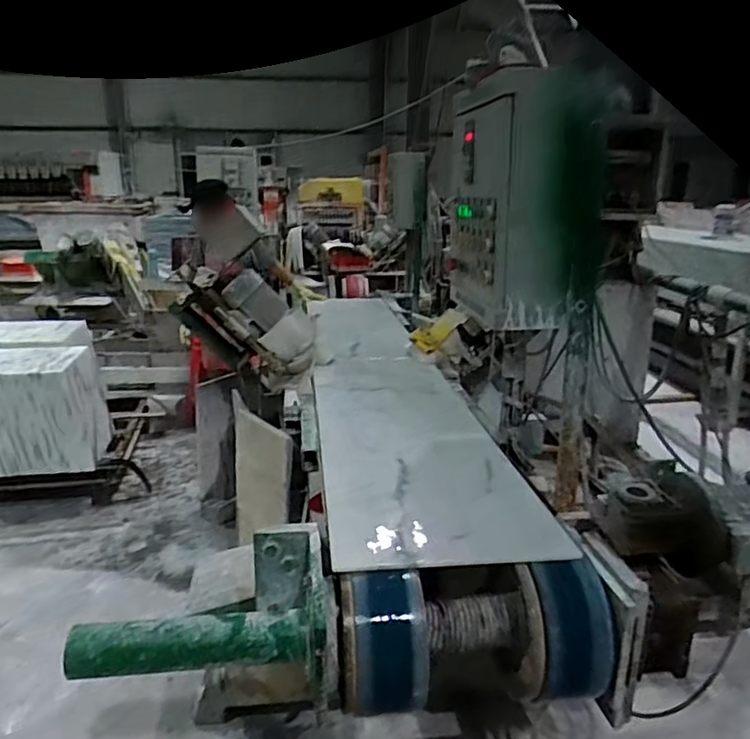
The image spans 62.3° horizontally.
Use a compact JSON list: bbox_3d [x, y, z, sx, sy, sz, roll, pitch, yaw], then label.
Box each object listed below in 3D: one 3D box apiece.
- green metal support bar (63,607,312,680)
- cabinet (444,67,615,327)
[{"bbox_3d":[-0.322,0.472,1.089,0.404,0.064,0.088,-1,16,-8],"label":"green metal support bar"},{"bbox_3d":[0.309,-0.354,1.351,0.232,0.470,0.418,0,16,-5],"label":"cabinet"}]

